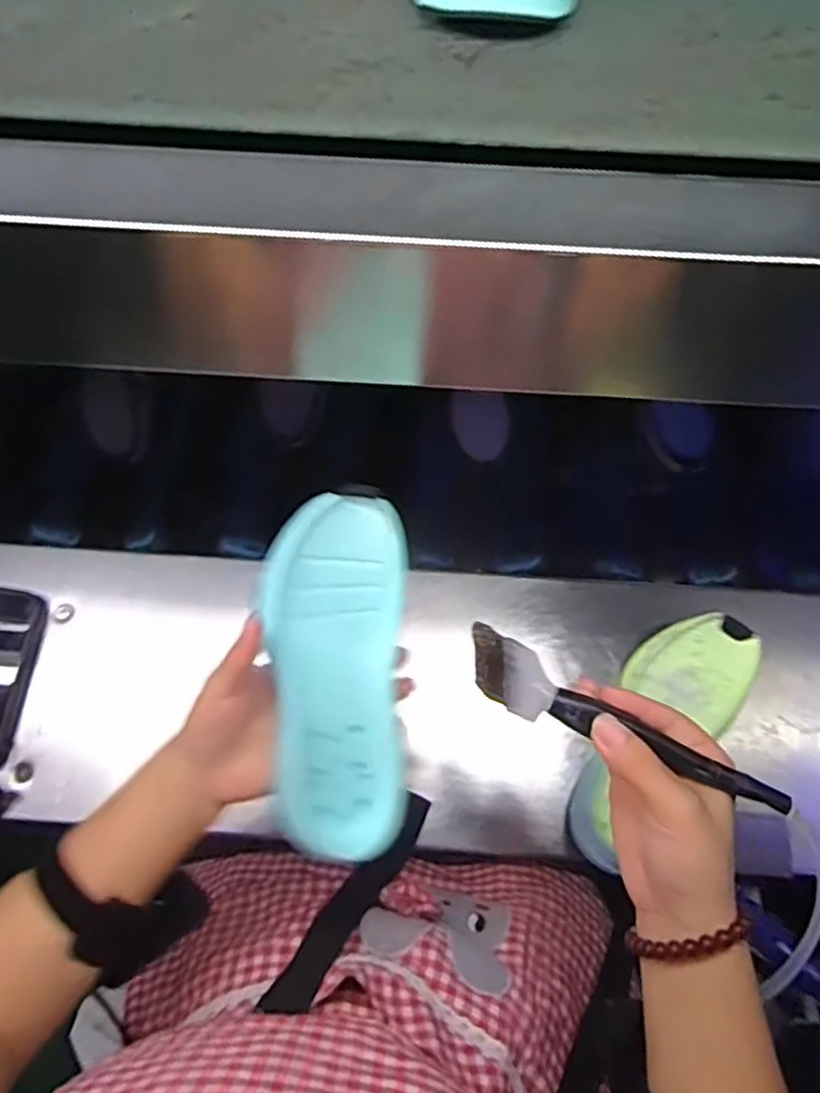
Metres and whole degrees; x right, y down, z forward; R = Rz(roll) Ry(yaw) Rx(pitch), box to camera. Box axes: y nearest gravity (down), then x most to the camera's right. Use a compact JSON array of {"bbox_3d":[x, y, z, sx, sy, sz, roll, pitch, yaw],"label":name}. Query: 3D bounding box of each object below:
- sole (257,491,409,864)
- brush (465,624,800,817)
[{"bbox_3d":[-0.037,0.072,0.410,0.082,0.028,0.199,-1,92,-25],"label":"sole"},{"bbox_3d":[0.102,0.095,0.358,0.170,0.007,0.032,30,98,9],"label":"brush"}]

